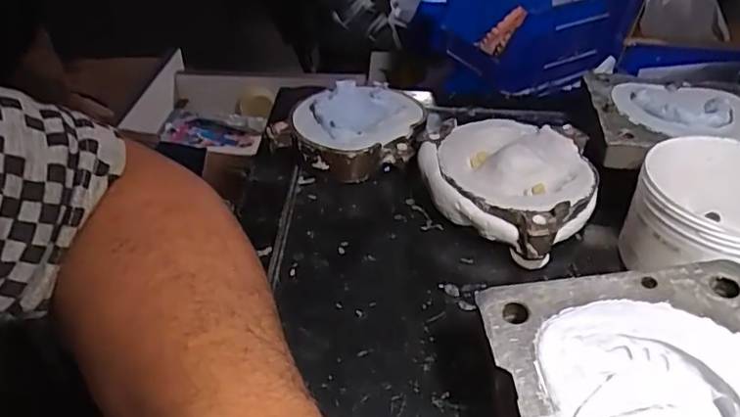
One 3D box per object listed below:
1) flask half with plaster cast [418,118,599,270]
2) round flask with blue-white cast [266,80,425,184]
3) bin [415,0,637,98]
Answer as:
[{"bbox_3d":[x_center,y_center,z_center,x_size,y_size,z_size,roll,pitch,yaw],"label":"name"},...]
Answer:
[{"bbox_3d":[0.086,-0.019,0.381,0.112,0.038,0.101,26,44,29],"label":"flask half with plaster cast"},{"bbox_3d":[-0.010,-0.056,0.428,0.085,0.038,0.092,0,38,0],"label":"round flask with blue-white cast"},{"bbox_3d":[0.164,-0.173,0.568,0.182,0.085,0.093,-17,41,-21],"label":"bin"}]

